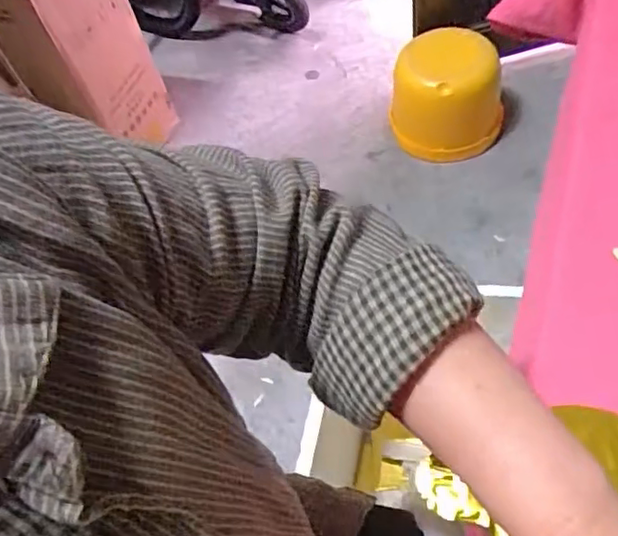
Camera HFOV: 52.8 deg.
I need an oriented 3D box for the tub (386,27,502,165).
[{"bbox_3d":[0.314,-0.405,1.473,0.208,0.237,0.228,-5,55,7],"label":"tub"}]

